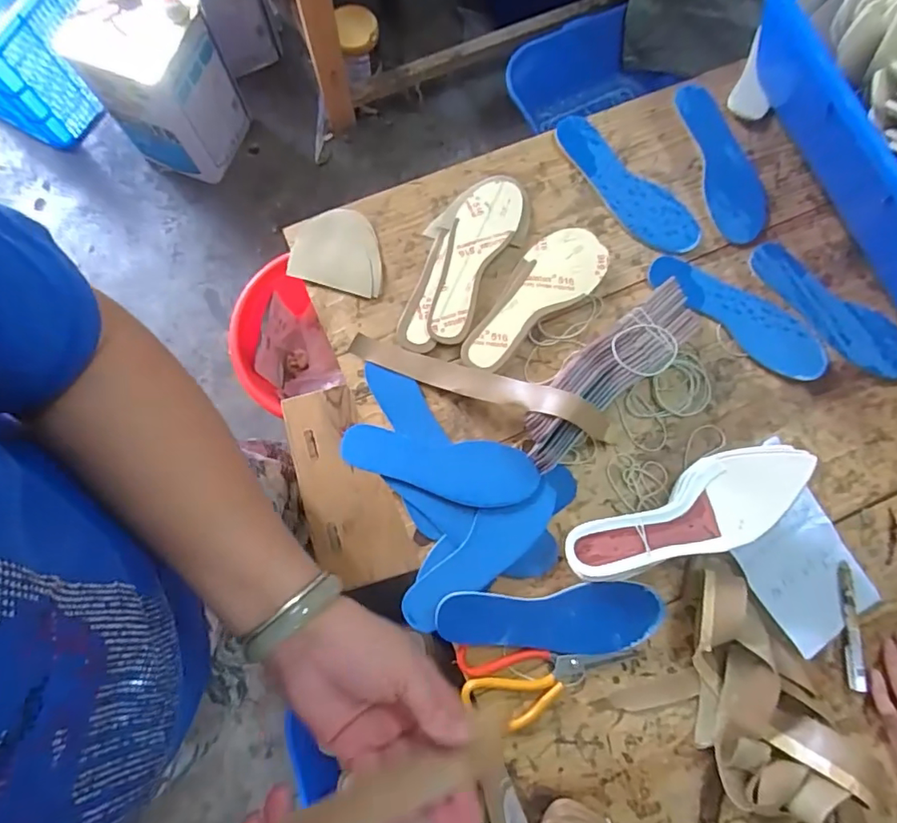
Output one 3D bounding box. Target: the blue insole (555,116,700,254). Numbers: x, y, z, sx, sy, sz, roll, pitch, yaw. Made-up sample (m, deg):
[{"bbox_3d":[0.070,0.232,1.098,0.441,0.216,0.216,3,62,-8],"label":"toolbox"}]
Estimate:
[{"bbox_3d":[0.234,-0.301,0.712,0.080,0.009,0.233,-38,81,-9],"label":"blue insole"}]

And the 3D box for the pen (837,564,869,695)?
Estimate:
[{"bbox_3d":[0.440,0.234,0.594,0.016,0.014,0.130,4,77,-1],"label":"pen"}]

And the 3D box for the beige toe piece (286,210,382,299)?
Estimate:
[{"bbox_3d":[-0.141,-0.204,0.687,0.116,0.008,0.110,8,77,0],"label":"beige toe piece"}]

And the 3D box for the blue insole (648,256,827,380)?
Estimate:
[{"bbox_3d":[0.360,-0.125,0.676,0.231,0.013,0.080,33,78,6],"label":"blue insole"}]

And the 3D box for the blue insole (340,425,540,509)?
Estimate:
[{"bbox_3d":[-0.012,0.064,0.622,0.220,0.019,0.072,8,77,0],"label":"blue insole"}]

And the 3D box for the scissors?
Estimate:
[{"bbox_3d":[0.102,0.293,0.574,0.182,0.015,0.078,2,77,-1],"label":"scissors"}]

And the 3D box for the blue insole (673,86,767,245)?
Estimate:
[{"bbox_3d":[0.366,-0.337,0.725,0.080,0.008,0.235,-12,78,-4],"label":"blue insole"}]

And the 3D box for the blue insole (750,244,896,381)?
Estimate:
[{"bbox_3d":[0.482,-0.126,0.681,0.231,0.005,0.073,39,79,7],"label":"blue insole"}]

